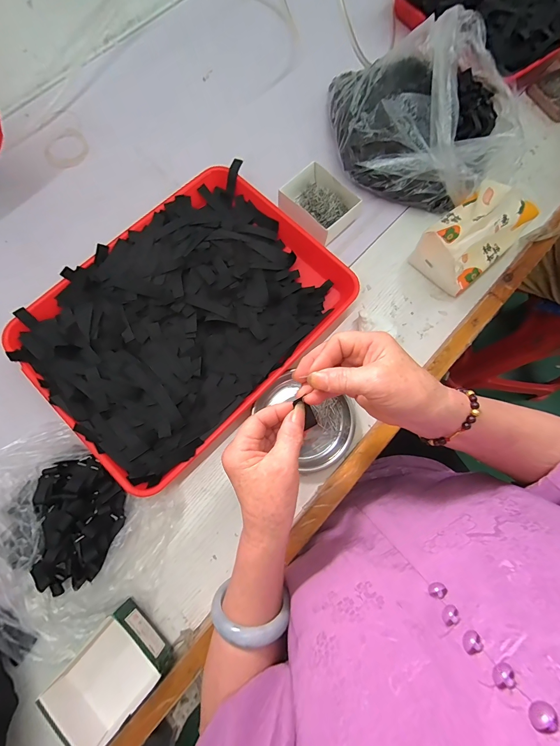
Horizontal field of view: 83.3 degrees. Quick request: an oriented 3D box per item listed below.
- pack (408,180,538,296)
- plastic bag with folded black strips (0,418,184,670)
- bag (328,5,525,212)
[{"bbox_3d":[0.270,-0.193,0.447,0.136,0.084,0.096,-41,81,-10],"label":"pack"},{"bbox_3d":[-0.251,0.186,0.359,0.217,0.052,0.213,41,79,8],"label":"plastic bag with folded black strips"},{"bbox_3d":[0.224,-0.396,0.480,0.263,0.124,0.259,-2,77,-2],"label":"bag"}]

